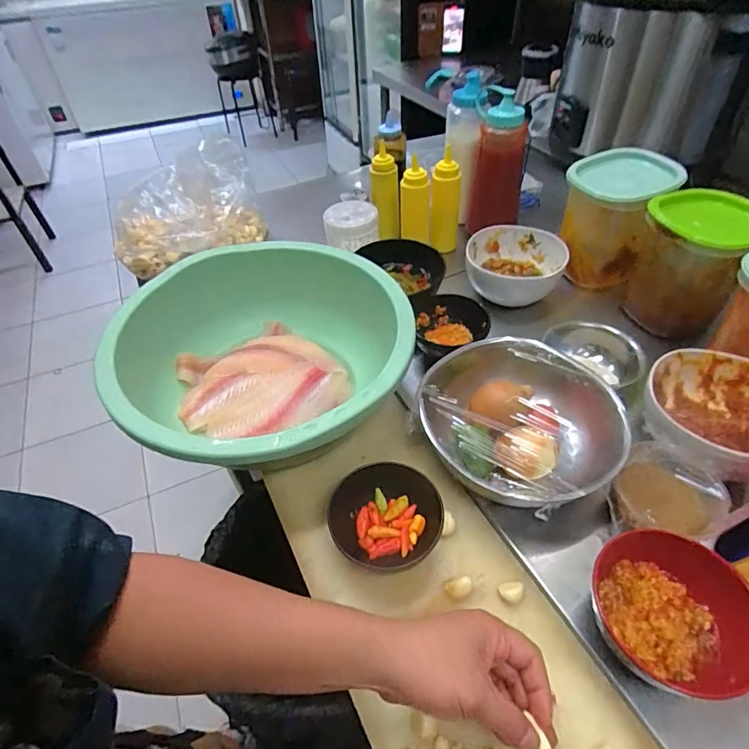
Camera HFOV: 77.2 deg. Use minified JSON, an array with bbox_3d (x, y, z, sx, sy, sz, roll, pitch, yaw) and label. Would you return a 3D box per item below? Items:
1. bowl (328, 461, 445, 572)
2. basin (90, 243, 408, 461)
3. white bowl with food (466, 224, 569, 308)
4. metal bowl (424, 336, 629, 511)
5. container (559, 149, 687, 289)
[{"bbox_3d":[0.011,0.145,0.488,0.116,0.036,0.107,-1,46,1],"label":"bowl"},{"bbox_3d":[-0.127,-0.021,0.579,0.331,0.120,0.347,-1,46,1],"label":"basin"},{"bbox_3d":[0.220,-0.172,0.744,0.142,0.066,0.123,9,47,11],"label":"white bowl with food"},{"bbox_3d":[0.162,0.047,0.535,0.205,0.076,0.219,-1,46,1],"label":"metal bowl"},{"bbox_3d":[0.361,-0.237,0.727,0.143,0.166,0.133,29,54,27],"label":"container"}]

